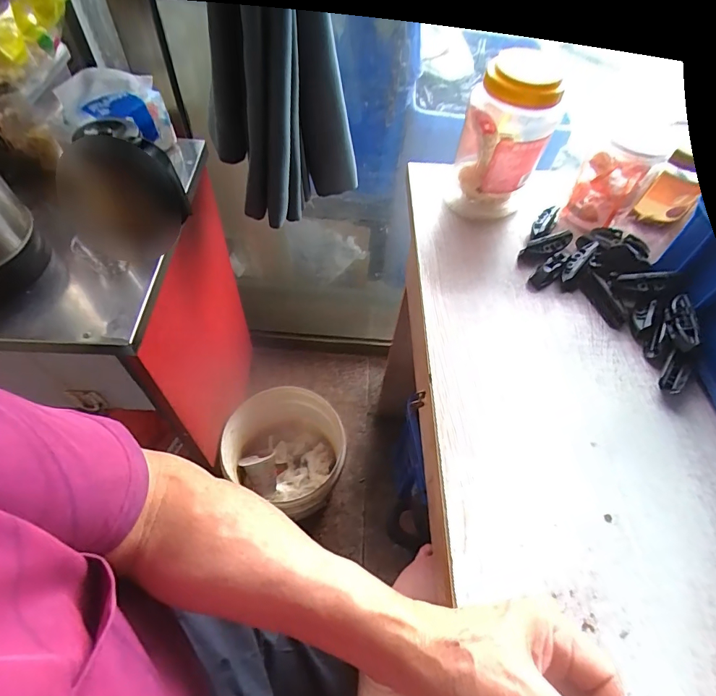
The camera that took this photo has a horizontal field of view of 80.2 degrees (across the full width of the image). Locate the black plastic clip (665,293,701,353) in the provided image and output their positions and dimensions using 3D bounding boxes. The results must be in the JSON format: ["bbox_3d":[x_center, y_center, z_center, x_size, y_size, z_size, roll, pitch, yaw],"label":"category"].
[{"bbox_3d":[0.329,-0.027,0.434,0.020,0.016,0.067,13,56,4],"label":"black plastic clip"}]

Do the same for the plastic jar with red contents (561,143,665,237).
[{"bbox_3d":[0.310,-0.198,0.527,0.071,0.098,0.061,34,59,17],"label":"plastic jar with red contents"}]

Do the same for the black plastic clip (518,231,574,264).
[{"bbox_3d":[0.228,-0.122,0.510,0.073,0.012,0.026,-26,61,-4],"label":"black plastic clip"}]

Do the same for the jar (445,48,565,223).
[{"bbox_3d":[0.171,-0.244,0.502,0.096,0.169,0.109,21,56,9],"label":"jar"}]

